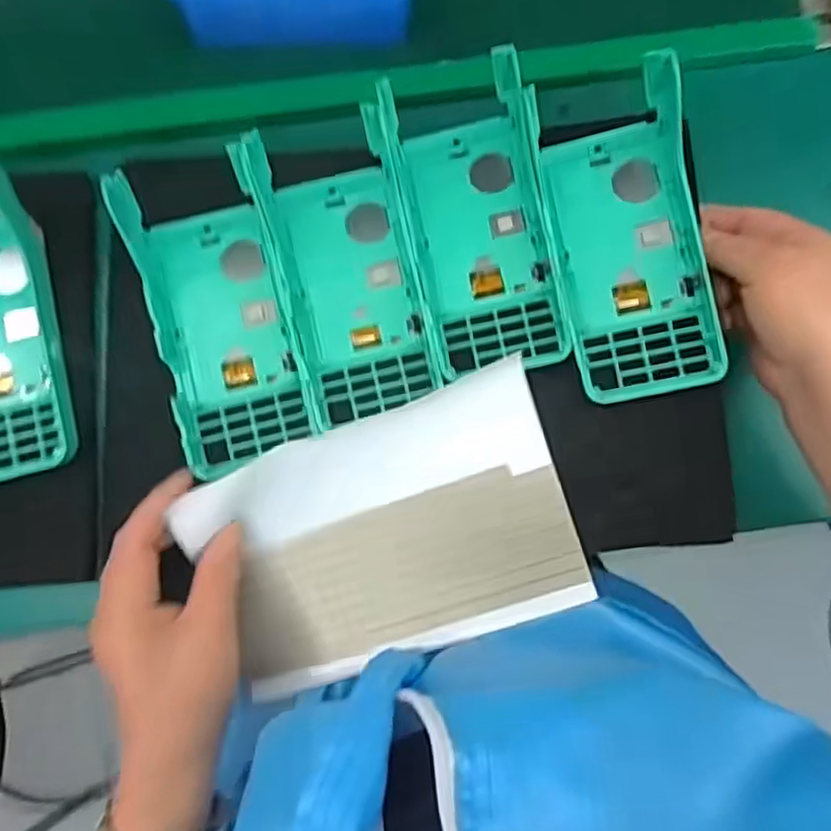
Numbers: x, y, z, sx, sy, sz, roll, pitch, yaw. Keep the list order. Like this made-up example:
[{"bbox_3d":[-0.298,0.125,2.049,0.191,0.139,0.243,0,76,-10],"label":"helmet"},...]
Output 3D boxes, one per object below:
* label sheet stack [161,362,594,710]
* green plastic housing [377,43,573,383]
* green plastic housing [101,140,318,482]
[{"bbox_3d":[-0.013,0.066,0.372,0.190,0.033,0.134,-17,99,-1],"label":"label sheet stack"},{"bbox_3d":[0.035,-0.107,0.382,0.077,0.056,0.166,-10,78,-3],"label":"green plastic housing"},{"bbox_3d":[-0.108,-0.053,0.378,0.074,0.053,0.158,-14,79,-4],"label":"green plastic housing"}]

